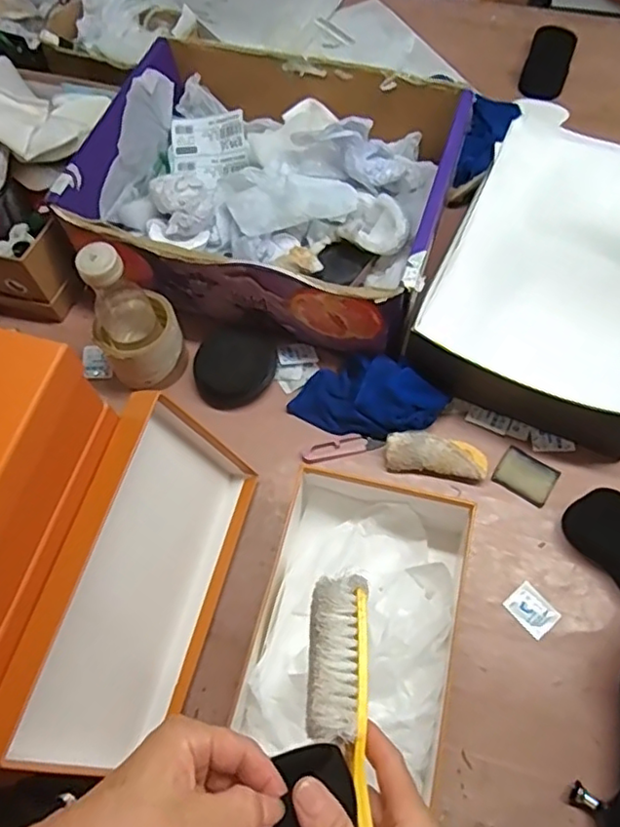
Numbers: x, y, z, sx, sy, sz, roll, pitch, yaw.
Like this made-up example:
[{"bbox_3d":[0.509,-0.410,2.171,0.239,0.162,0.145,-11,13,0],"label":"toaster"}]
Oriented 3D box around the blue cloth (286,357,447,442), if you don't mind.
[{"bbox_3d":[0.064,-0.021,0.675,0.164,0.054,0.086,17,66,11],"label":"blue cloth"}]

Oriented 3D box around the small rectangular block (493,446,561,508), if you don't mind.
[{"bbox_3d":[0.230,0.066,0.655,0.059,0.004,0.047,31,69,16],"label":"small rectangular block"}]

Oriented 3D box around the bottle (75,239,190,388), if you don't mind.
[{"bbox_3d":[-0.189,-0.101,0.655,0.086,0.184,0.075,-29,66,-11],"label":"bottle"}]

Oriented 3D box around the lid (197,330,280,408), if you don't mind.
[{"bbox_3d":[-0.087,-0.057,0.716,0.094,0.018,0.085,-19,65,-6],"label":"lid"}]

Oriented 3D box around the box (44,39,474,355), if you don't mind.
[{"bbox_3d":[-0.044,-0.272,0.742,0.408,0.133,0.334,16,66,11],"label":"box"}]

